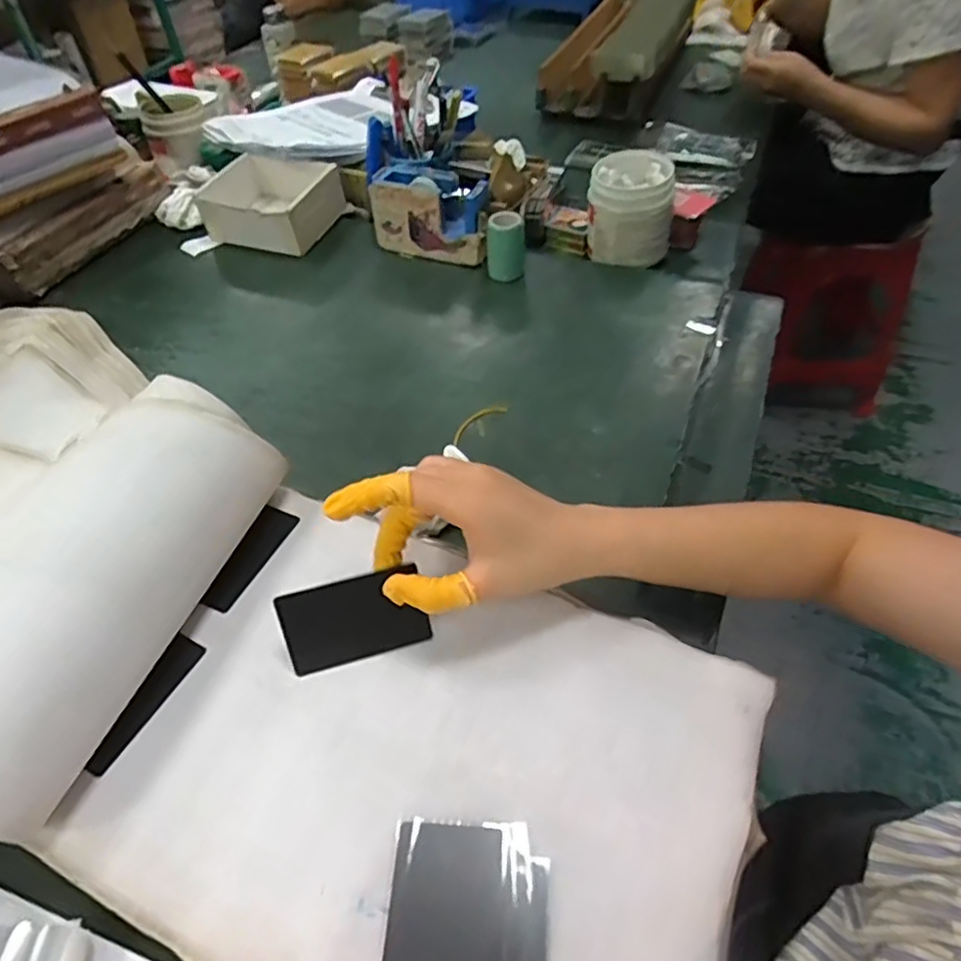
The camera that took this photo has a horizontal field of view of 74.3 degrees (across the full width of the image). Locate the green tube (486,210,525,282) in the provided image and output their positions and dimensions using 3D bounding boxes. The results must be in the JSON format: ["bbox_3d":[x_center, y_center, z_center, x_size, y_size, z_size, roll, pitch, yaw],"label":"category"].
[{"bbox_3d":[0.027,-0.248,0.686,0.040,0.072,0.032,0,50,3],"label":"green tube"}]

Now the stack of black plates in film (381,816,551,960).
[{"bbox_3d":[-0.006,0.213,0.291,0.074,0.006,0.101,-1,50,2],"label":"stack of black plates in film"}]

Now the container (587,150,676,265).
[{"bbox_3d":[0.173,-0.315,0.725,0.092,0.084,0.092,12,52,12],"label":"container"}]

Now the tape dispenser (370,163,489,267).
[{"bbox_3d":[-0.052,-0.299,0.726,0.140,0.083,0.055,21,55,19],"label":"tape dispenser"}]

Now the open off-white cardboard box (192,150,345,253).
[{"bbox_3d":[-0.250,-0.341,0.782,0.129,0.061,0.120,15,53,15],"label":"open off-white cardboard box"}]

